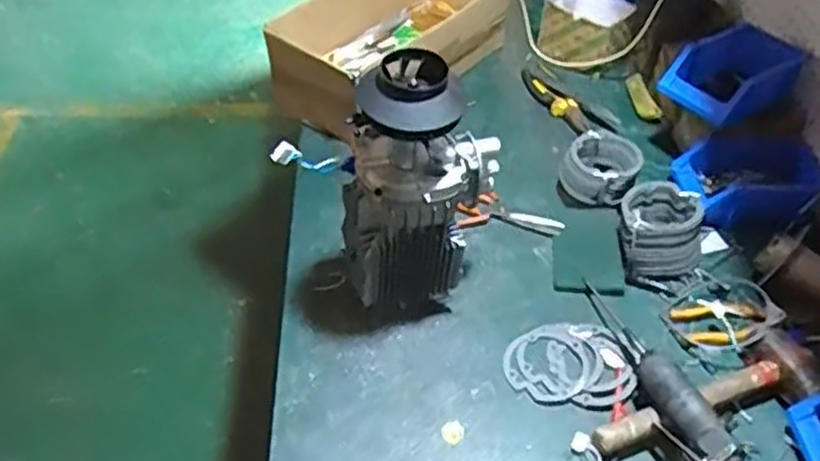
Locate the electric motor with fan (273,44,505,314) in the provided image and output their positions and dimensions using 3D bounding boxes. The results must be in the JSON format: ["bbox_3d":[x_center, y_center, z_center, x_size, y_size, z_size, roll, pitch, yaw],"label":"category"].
[{"bbox_3d":[-0.004,-0.035,0.829,0.151,0.335,0.155,23,49,18],"label":"electric motor with fan"}]

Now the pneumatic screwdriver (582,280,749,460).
[{"bbox_3d":[0.273,0.163,0.812,0.047,0.055,0.355,-12,33,-10],"label":"pneumatic screwdriver"}]

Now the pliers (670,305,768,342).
[{"bbox_3d":[0.380,0.109,0.908,0.107,0.025,0.057,2,46,-1],"label":"pliers"}]

